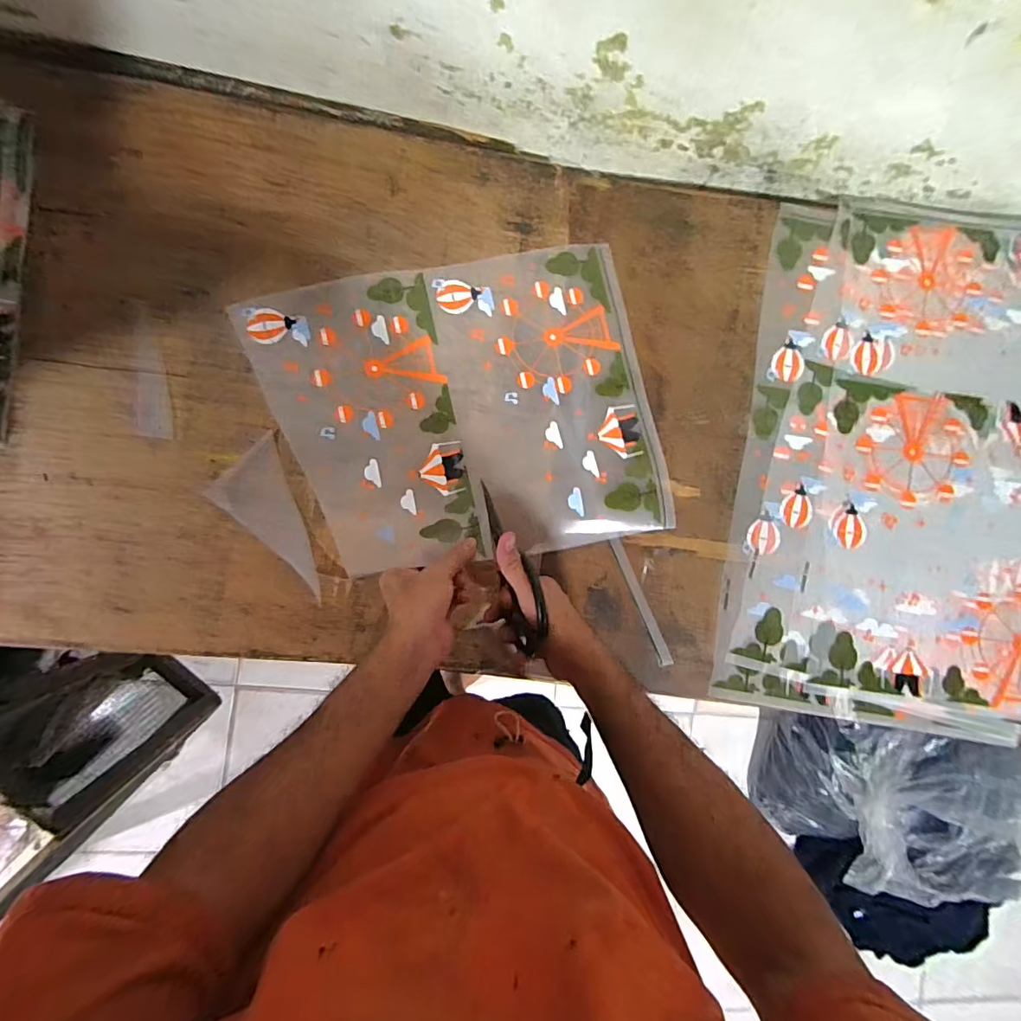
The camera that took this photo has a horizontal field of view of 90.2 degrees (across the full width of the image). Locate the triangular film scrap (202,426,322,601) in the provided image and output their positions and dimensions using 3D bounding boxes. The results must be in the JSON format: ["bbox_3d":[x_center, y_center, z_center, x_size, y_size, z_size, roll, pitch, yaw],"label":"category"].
[{"bbox_3d":[-0.241,0.004,0.556,0.160,0.010,0.088,45,82,-6],"label":"triangular film scrap"}]

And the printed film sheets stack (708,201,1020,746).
[{"bbox_3d":[0.506,-0.051,0.607,0.457,0.015,0.603,10,86,1],"label":"printed film sheets stack"}]

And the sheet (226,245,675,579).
[{"bbox_3d":[-0.047,-0.110,0.562,0.416,0.063,0.341,-13,91,-9],"label":"sheet"}]

